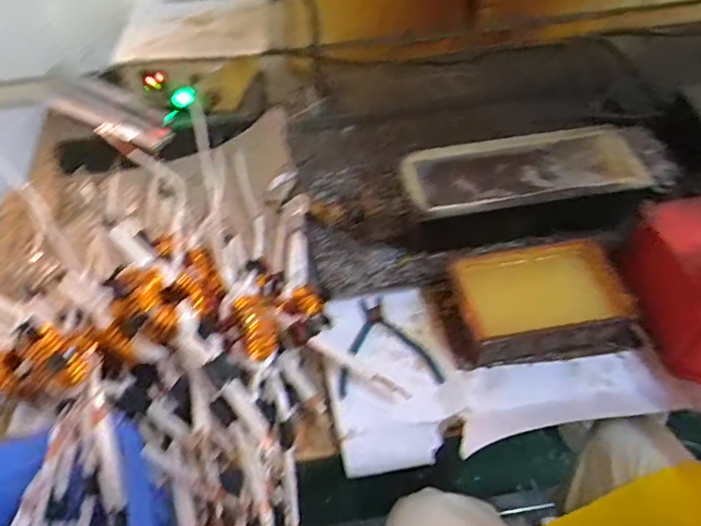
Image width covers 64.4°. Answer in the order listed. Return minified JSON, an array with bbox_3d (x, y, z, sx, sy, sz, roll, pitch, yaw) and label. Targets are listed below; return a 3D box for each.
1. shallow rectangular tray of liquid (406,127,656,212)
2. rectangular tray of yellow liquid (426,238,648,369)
[{"bbox_3d":[0.250,-0.137,0.810,0.335,0.025,0.131,-9,50,-4],"label":"shallow rectangular tray of liquid"},{"bbox_3d":[0.234,0.049,0.711,0.232,0.062,0.144,-9,50,-4],"label":"rectangular tray of yellow liquid"}]

